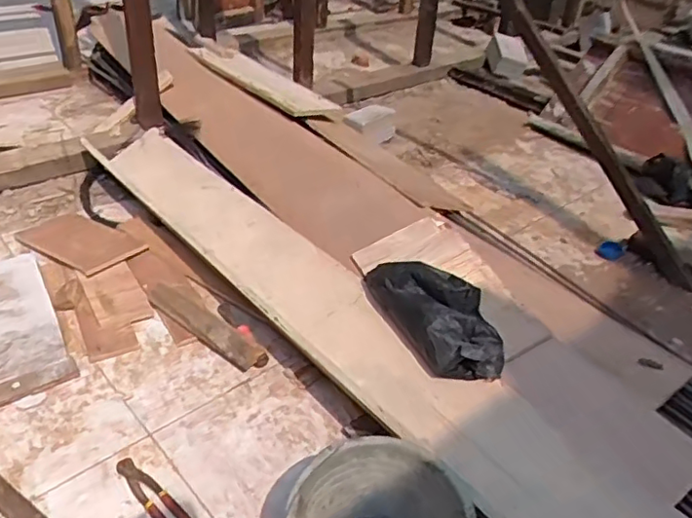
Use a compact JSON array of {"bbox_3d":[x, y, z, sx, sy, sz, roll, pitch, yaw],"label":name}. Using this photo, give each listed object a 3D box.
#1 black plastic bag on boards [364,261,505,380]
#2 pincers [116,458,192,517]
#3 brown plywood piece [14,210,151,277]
[{"bbox_3d":[0.173,0.100,1.151,0.154,0.078,0.325,-21,43,-32],"label":"black plastic bag on boards"},{"bbox_3d":[-0.284,0.385,0.942,0.215,0.014,0.044,32,43,33],"label":"pincers"},{"bbox_3d":[-0.650,-0.044,1.491,0.332,0.010,0.164,21,41,31],"label":"brown plywood piece"}]

